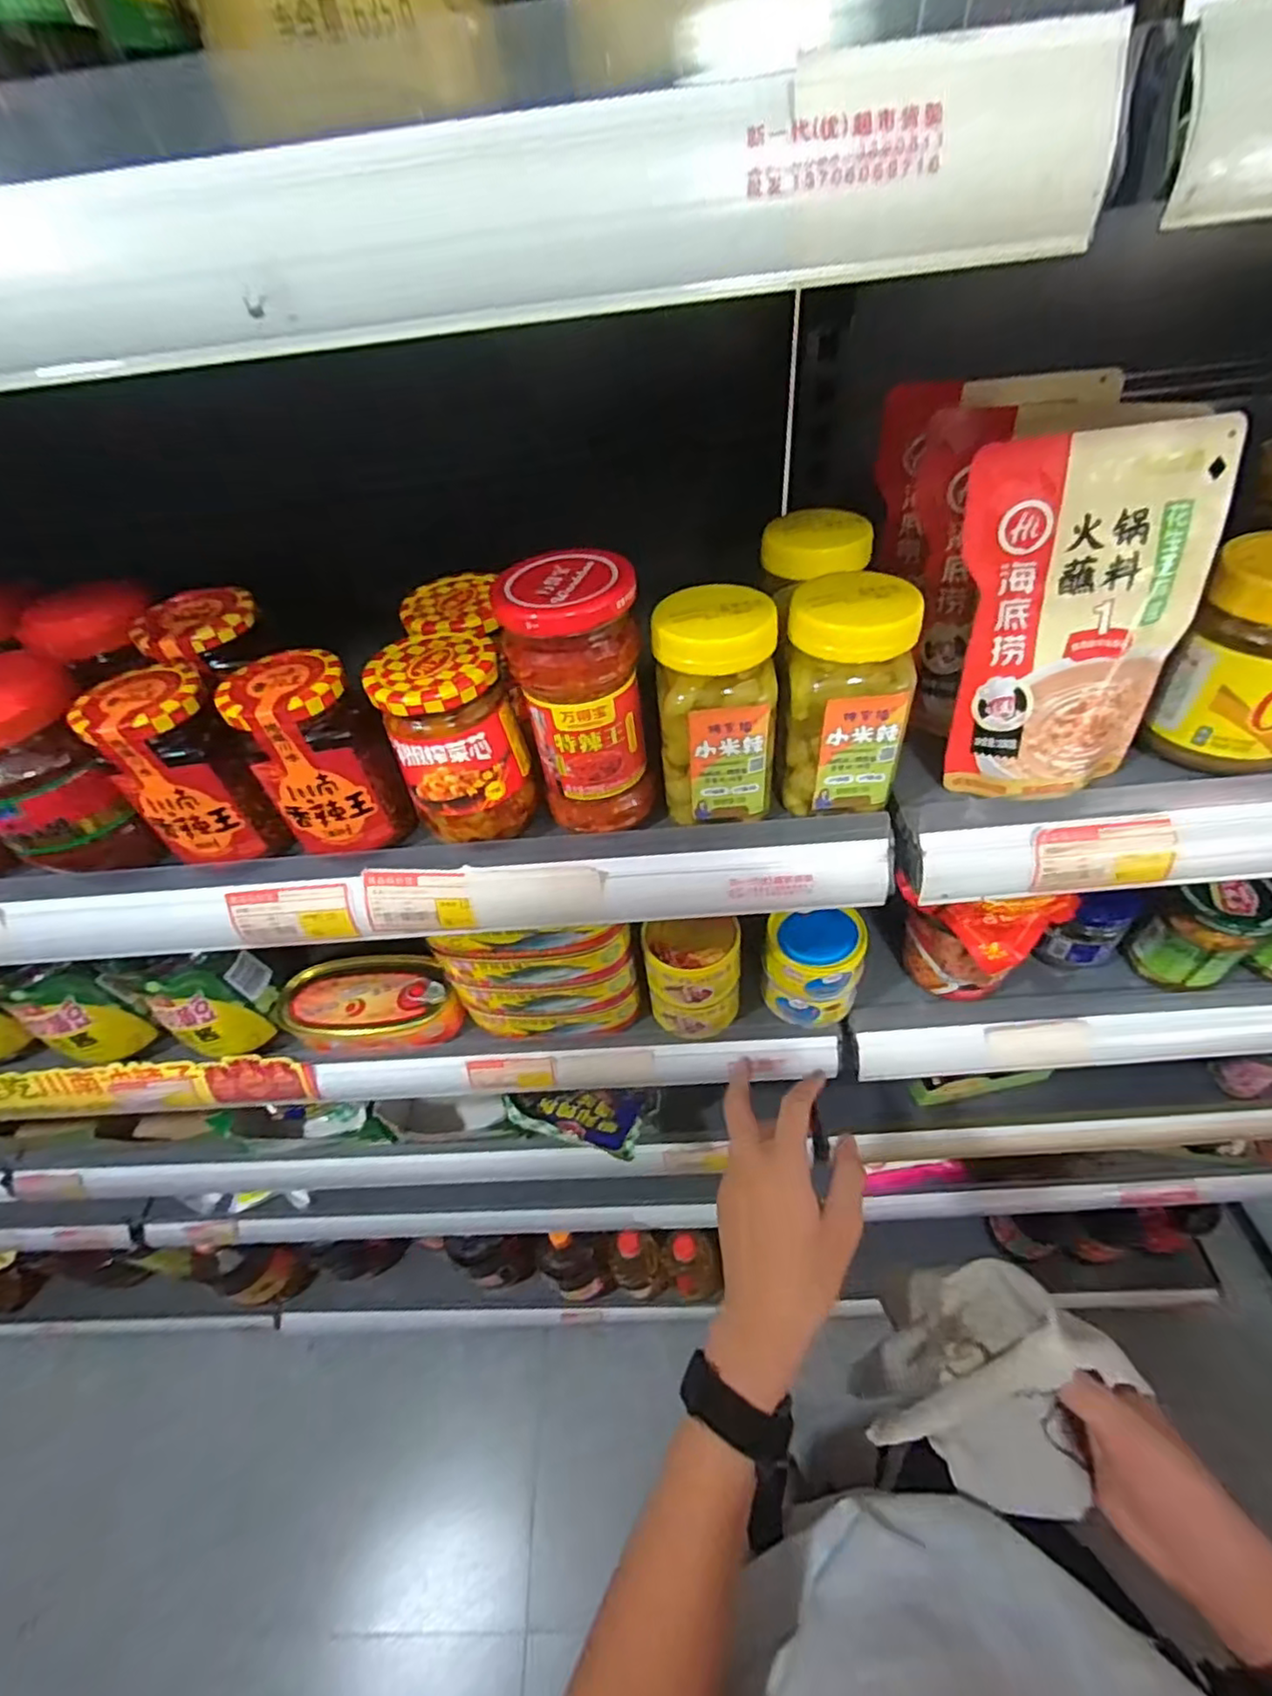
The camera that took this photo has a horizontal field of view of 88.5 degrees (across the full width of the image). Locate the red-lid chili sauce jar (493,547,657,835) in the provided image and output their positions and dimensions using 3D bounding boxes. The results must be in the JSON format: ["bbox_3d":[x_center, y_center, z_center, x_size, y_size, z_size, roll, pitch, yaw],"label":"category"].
[{"bbox_3d":[-0.026,-0.074,0.333,0.060,0.128,0.056,-8,49,-1],"label":"red-lid chili sauce jar"}]

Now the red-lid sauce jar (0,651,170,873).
[{"bbox_3d":[-0.319,-0.041,0.352,0.061,0.110,0.060,-23,50,-14],"label":"red-lid sauce jar"}]

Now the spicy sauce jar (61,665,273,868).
[{"bbox_3d":[-0.242,-0.041,0.348,0.058,0.089,0.063,-27,52,-17],"label":"spicy sauce jar"}]

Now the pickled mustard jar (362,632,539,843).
[{"bbox_3d":[-0.094,-0.058,0.347,0.063,0.091,0.063,-18,49,-9],"label":"pickled mustard jar"}]

